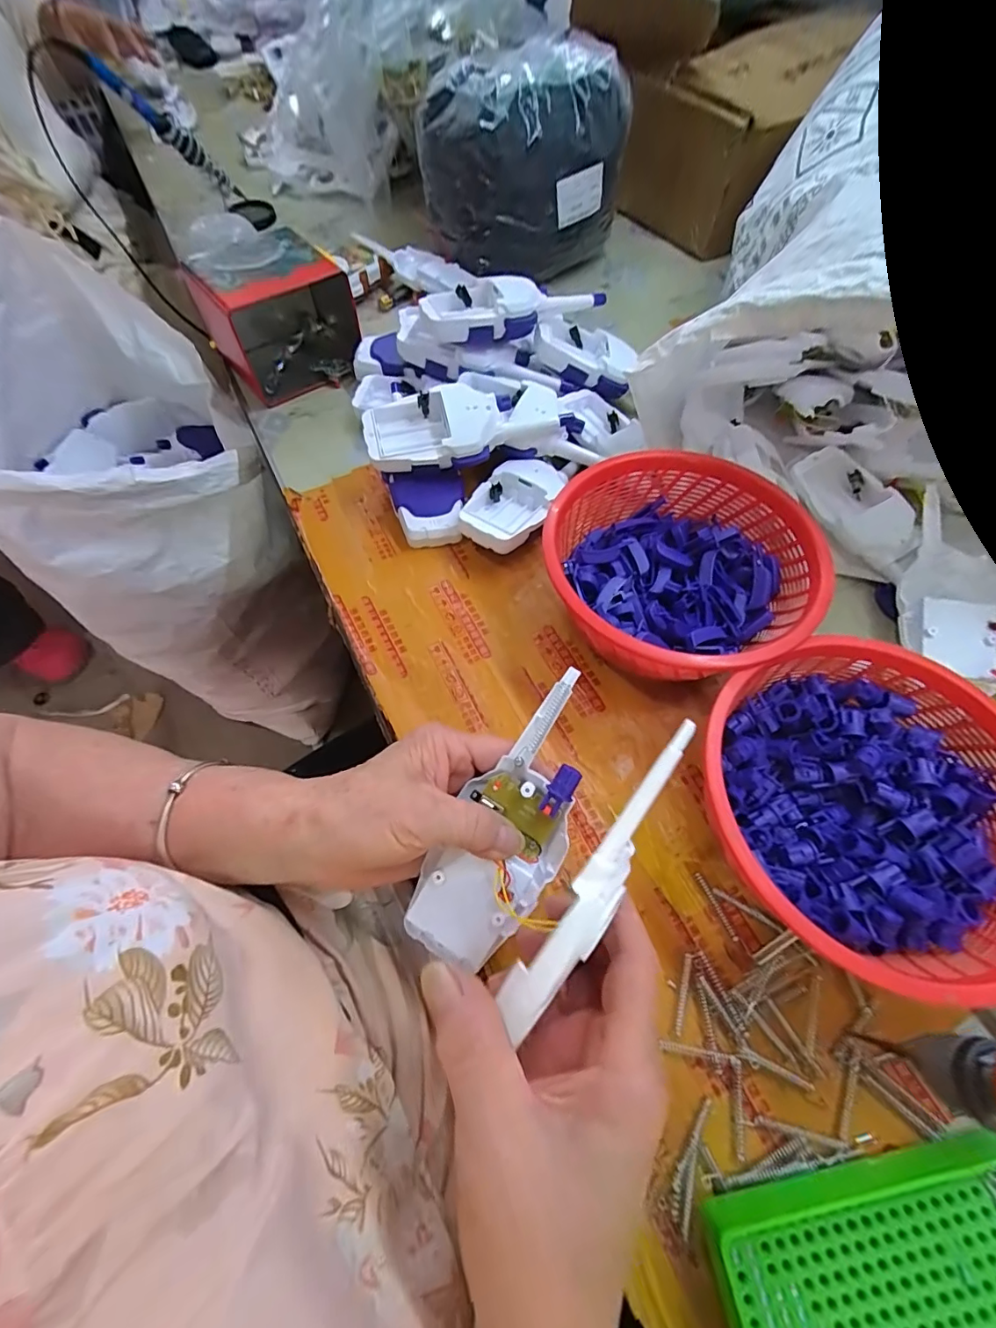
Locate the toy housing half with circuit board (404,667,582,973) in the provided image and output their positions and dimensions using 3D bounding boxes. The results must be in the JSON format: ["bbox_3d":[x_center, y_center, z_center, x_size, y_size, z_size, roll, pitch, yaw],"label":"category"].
[{"bbox_3d":[0.009,0.082,0.264,0.059,0.017,0.157,26,85,13],"label":"toy housing half with circuit board"}]

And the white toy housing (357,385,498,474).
[{"bbox_3d":[-0.051,-0.191,0.408,0.107,0.036,0.060,-10,81,7],"label":"white toy housing"}]

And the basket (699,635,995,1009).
[{"bbox_3d":[0.202,0.083,0.286,0.175,0.078,0.174,0,62,1],"label":"basket"}]

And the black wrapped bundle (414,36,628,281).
[{"bbox_3d":[0.026,-0.557,0.555,0.176,0.160,0.156,-32,66,-15],"label":"black wrapped bundle"}]

